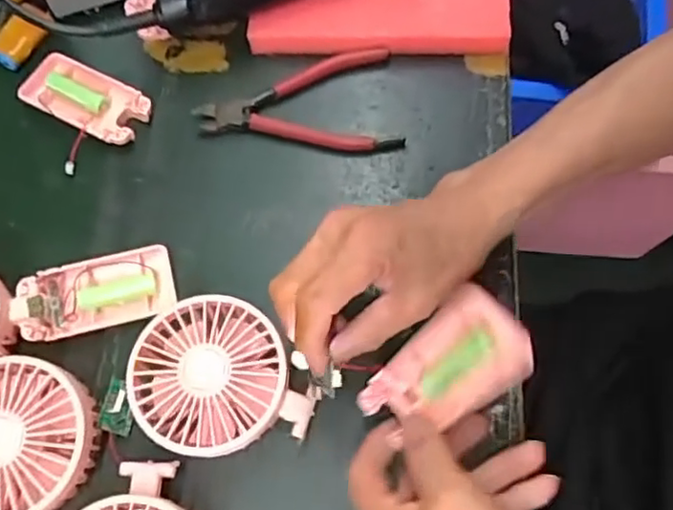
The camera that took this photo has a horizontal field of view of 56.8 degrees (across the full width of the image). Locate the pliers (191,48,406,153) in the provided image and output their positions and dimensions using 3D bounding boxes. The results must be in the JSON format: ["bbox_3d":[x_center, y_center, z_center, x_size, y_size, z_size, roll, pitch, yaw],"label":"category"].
[{"bbox_3d":[-0.027,-0.104,0.455,0.144,0.015,0.082,-12,68,-2],"label":"pliers"}]

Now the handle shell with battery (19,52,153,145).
[{"bbox_3d":[-0.185,-0.115,0.465,0.094,0.016,0.046,26,72,13],"label":"handle shell with battery"}]

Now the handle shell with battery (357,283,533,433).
[{"bbox_3d":[0.059,0.065,0.336,0.053,0.014,0.094,45,110,14],"label":"handle shell with battery"}]

